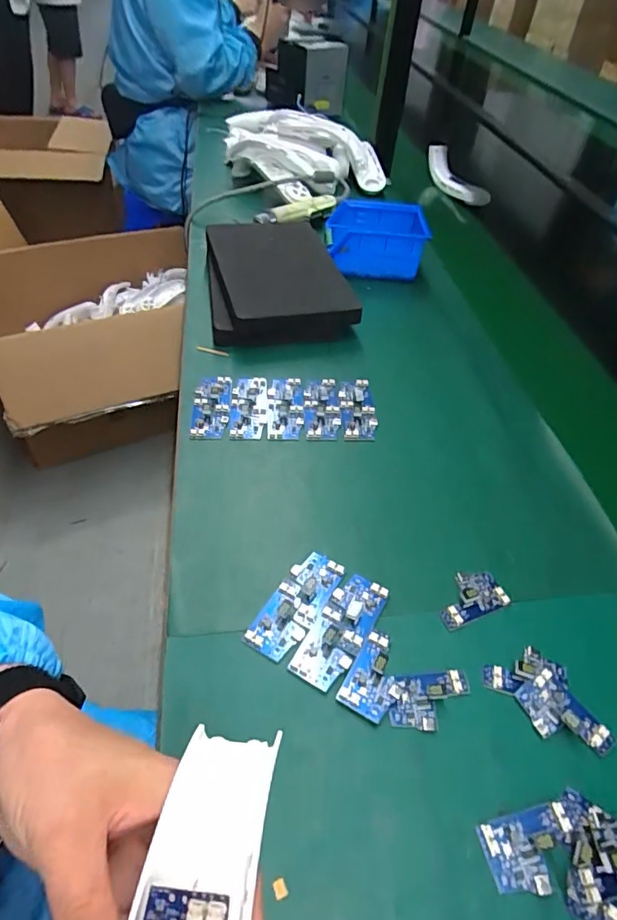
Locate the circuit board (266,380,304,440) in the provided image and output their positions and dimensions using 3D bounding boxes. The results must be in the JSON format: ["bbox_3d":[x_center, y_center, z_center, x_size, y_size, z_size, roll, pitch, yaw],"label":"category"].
[{"bbox_3d":[-0.024,-0.056,0.532,0.036,0.004,0.092,2,48,-4],"label":"circuit board"}]

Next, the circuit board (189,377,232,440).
[{"bbox_3d":[-0.100,-0.056,0.525,0.037,0.009,0.091,2,48,-4],"label":"circuit board"}]

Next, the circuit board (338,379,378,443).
[{"bbox_3d":[0.053,-0.053,0.537,0.035,0.006,0.090,0,48,-6],"label":"circuit board"}]

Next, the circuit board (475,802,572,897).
[{"bbox_3d":[0.128,0.224,0.290,0.054,0.007,0.036,-7,49,-12],"label":"circuit board"}]

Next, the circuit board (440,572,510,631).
[{"bbox_3d":[0.126,0.108,0.399,0.059,0.004,0.036,-17,52,-20],"label":"circuit board"}]

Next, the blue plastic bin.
[{"bbox_3d":[0.095,-0.321,0.736,0.144,0.073,0.108,11,48,4],"label":"blue plastic bin"}]

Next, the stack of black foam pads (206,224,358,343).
[{"bbox_3d":[-0.051,-0.243,0.659,0.166,0.057,0.248,-9,49,-13],"label":"stack of black foam pads"}]

